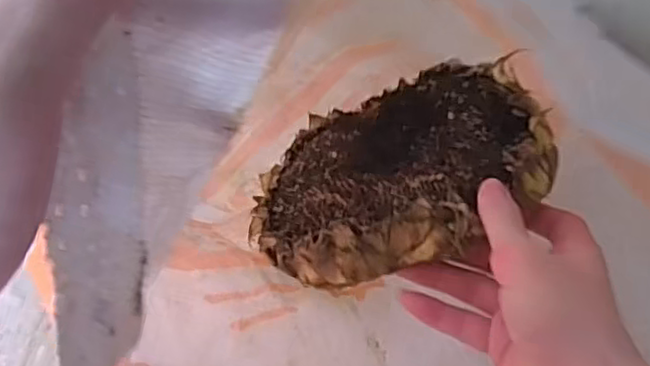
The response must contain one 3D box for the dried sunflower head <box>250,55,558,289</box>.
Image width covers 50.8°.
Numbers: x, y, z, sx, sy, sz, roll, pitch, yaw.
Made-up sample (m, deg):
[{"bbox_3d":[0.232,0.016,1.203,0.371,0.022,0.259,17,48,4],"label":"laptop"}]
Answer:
[{"bbox_3d":[0.047,-0.002,0.436,0.185,0.055,0.167,-18,34,21],"label":"dried sunflower head"}]

